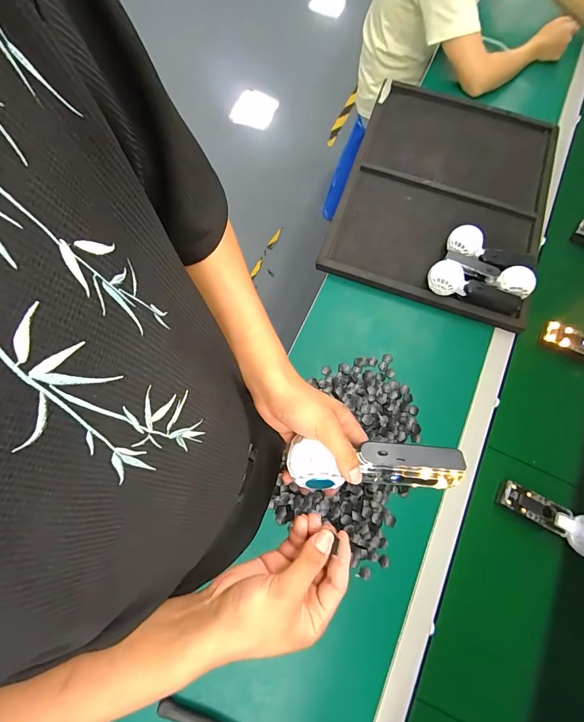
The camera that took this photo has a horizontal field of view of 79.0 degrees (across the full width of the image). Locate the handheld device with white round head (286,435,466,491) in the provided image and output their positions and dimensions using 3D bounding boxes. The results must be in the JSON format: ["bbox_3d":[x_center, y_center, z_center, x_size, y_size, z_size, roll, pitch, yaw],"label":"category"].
[{"bbox_3d":[0.083,0.105,0.354,0.172,0.040,0.045,3,73,-5],"label":"handheld device with white round head"}]

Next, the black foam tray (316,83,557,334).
[{"bbox_3d":[0.335,-0.366,0.772,0.414,0.065,0.529,19,73,4],"label":"black foam tray"}]

